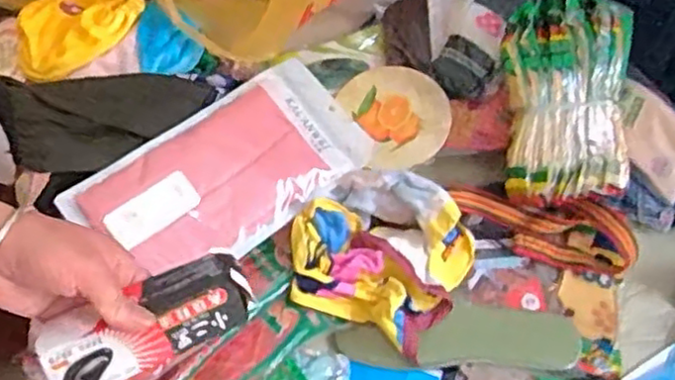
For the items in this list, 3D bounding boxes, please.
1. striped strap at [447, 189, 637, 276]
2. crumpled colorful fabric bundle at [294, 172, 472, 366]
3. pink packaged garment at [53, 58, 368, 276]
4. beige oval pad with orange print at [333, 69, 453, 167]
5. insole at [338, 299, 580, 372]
[{"bbox_3d":[0.222,0.042,0.751,0.190,0.029,0.077,10,61,3],"label":"striped strap"},{"bbox_3d":[0.046,0.053,0.704,0.177,0.062,0.178,21,63,9],"label":"crumpled colorful fabric bundle"},{"bbox_3d":[-0.111,-0.020,0.705,0.283,0.031,0.145,-36,85,-22],"label":"pink packaged garment"},{"bbox_3d":[0.066,-0.090,0.819,0.135,0.032,0.128,20,62,9],"label":"beige oval pad with orange print"},{"bbox_3d":[0.121,0.144,0.691,0.235,0.020,0.066,2,61,-1],"label":"insole"}]

